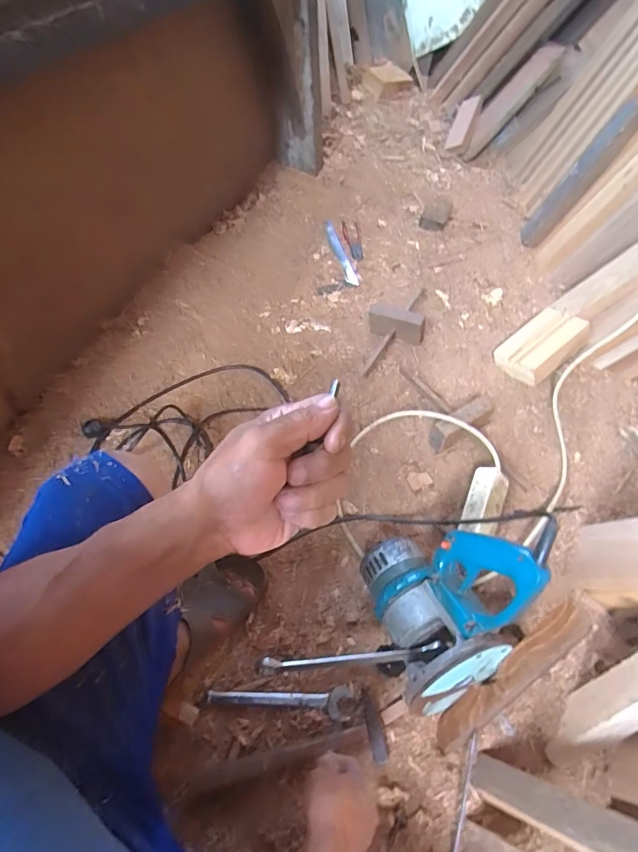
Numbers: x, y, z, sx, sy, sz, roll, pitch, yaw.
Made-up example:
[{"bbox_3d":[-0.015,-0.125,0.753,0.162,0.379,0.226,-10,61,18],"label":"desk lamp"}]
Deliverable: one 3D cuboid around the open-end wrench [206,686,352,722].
[{"bbox_3d":[-0.060,0.405,0.678,0.210,0.023,0.041,5,57,-1],"label":"open-end wrench"}]

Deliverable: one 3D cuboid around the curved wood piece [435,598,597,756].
[{"bbox_3d":[0.248,0.340,0.605,0.043,0.294,0.022,40,25,20],"label":"curved wood piece"}]

